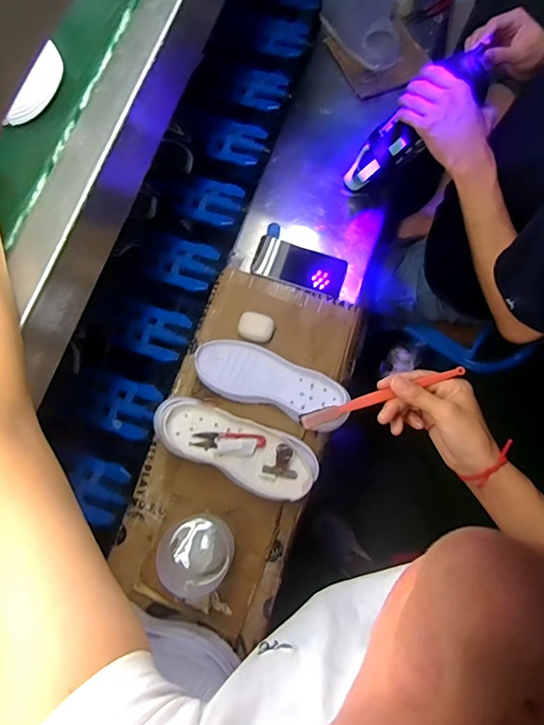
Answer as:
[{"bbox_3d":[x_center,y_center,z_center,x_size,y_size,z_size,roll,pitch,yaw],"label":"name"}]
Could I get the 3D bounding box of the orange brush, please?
[{"bbox_3d":[0.110,0.034,0.435,0.167,0.010,0.015,-18,76,-5],"label":"orange brush"}]

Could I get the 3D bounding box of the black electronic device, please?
[{"bbox_3d":[0.050,-0.173,0.781,0.161,0.015,0.081,19,75,3],"label":"black electronic device"}]

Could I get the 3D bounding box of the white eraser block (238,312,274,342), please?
[{"bbox_3d":[-0.027,-0.058,0.732,0.058,0.024,0.046,13,75,2],"label":"white eraser block"}]

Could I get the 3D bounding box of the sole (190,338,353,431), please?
[{"bbox_3d":[-0.001,0.032,0.696,0.246,0.031,0.089,20,76,4],"label":"sole"}]

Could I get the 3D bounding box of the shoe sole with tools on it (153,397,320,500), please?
[{"bbox_3d":[-0.056,0.128,0.646,0.251,0.061,0.094,20,76,4],"label":"shoe sole with tools on it"}]

